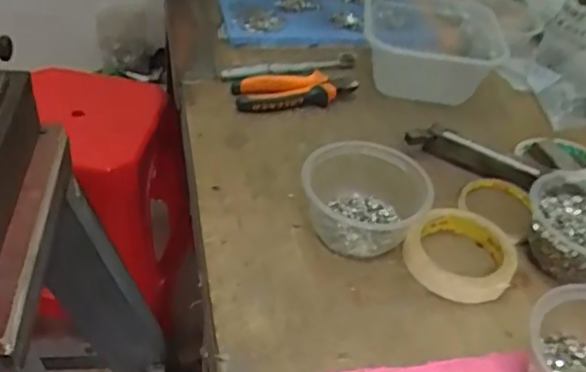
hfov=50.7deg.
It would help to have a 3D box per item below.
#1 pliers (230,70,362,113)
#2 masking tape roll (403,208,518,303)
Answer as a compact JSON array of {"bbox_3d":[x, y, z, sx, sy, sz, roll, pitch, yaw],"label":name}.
[{"bbox_3d":[0.004,-0.114,0.726,0.148,0.019,0.064,-6,42,-13],"label":"pliers"},{"bbox_3d":[0.152,0.061,0.559,0.092,0.024,0.094,3,41,-3],"label":"masking tape roll"}]

